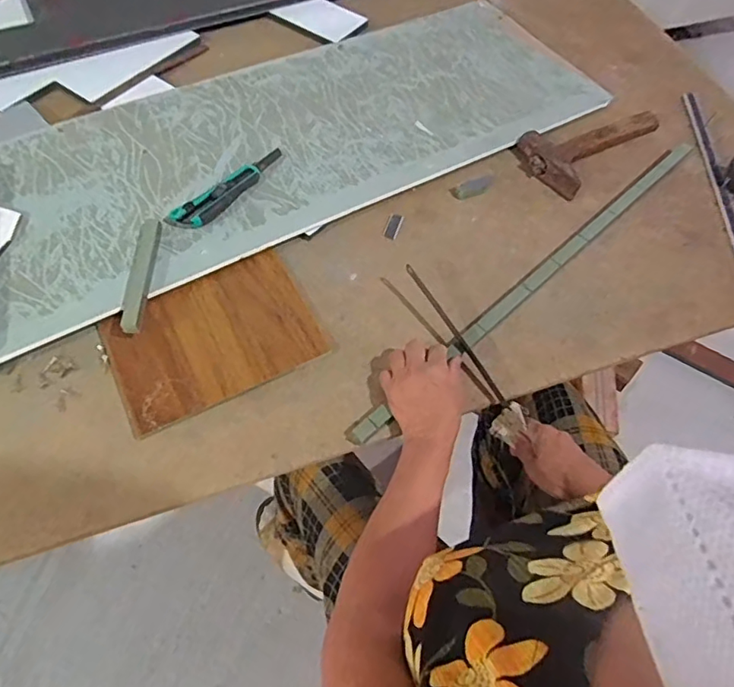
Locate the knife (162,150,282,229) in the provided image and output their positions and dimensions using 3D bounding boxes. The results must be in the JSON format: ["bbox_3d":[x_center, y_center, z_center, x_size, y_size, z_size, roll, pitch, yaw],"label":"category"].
[{"bbox_3d":[-0.186,-0.217,0.748,0.037,0.028,0.193,37,63,17],"label":"knife"}]

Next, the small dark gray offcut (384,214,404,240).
[{"bbox_3d":[0.039,-0.167,0.774,0.020,0.004,0.041,21,72,-6],"label":"small dark gray offcut"}]

